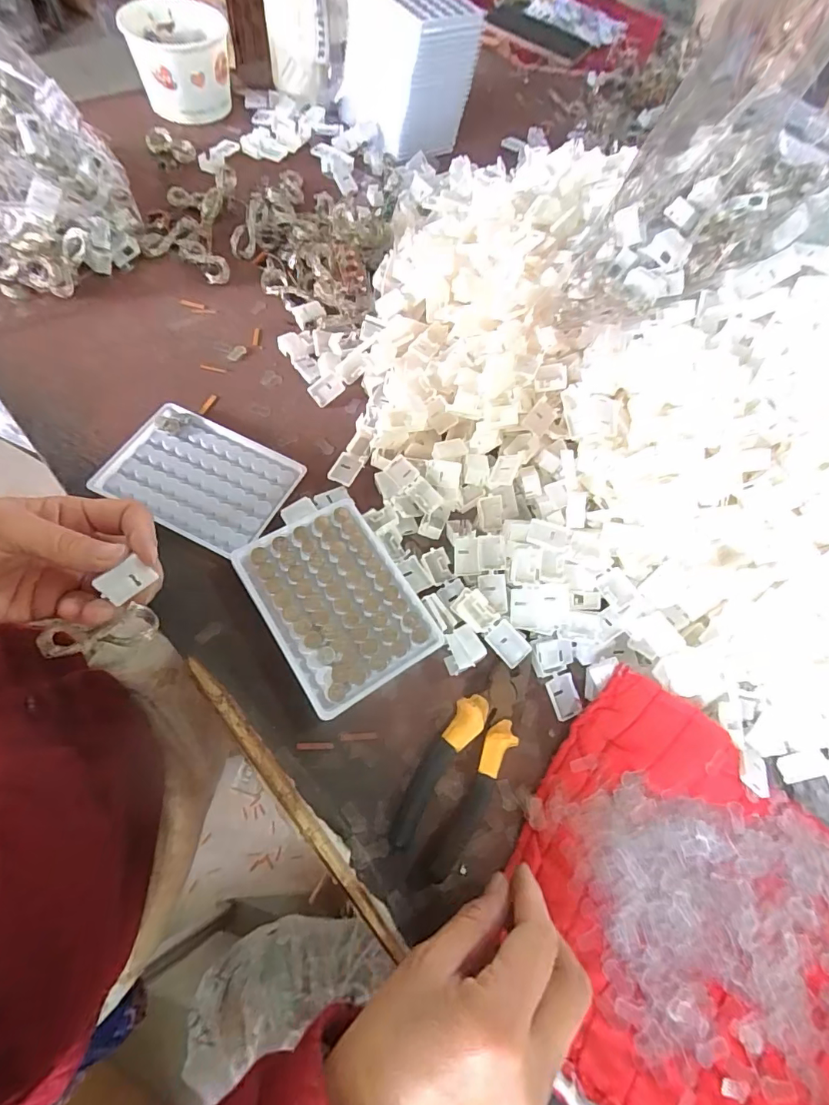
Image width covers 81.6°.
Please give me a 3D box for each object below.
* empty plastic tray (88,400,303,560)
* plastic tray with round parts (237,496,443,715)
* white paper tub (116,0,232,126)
[{"bbox_3d":[-0.164,-0.058,0.367,0.135,0.010,0.093,25,64,5],"label":"empty plastic tray"},{"bbox_3d":[-0.053,0.033,0.329,0.096,0.015,0.129,-29,71,-18],"label":"plastic tray with round parts"},{"bbox_3d":[-0.267,-0.570,0.561,0.107,0.083,0.110,3,64,-5],"label":"white paper tub"}]

